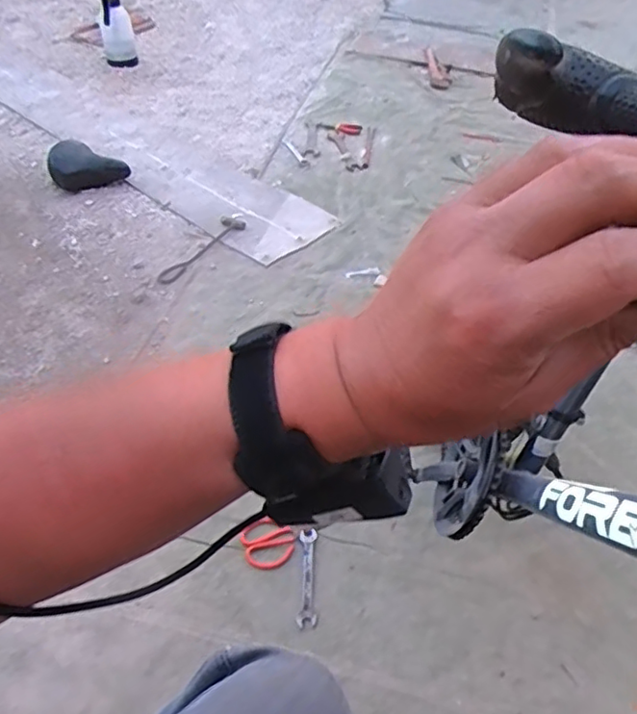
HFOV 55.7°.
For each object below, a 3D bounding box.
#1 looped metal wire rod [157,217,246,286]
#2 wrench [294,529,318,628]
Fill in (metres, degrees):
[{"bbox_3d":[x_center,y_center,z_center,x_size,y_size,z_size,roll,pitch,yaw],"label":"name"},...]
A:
[{"bbox_3d":[-0.316,-0.287,1.642,0.093,0.028,0.301,25,55,23],"label":"looped metal wire rod"},{"bbox_3d":[-0.018,0.358,0.974,0.033,0.007,0.154,0,46,-1],"label":"wrench"}]

